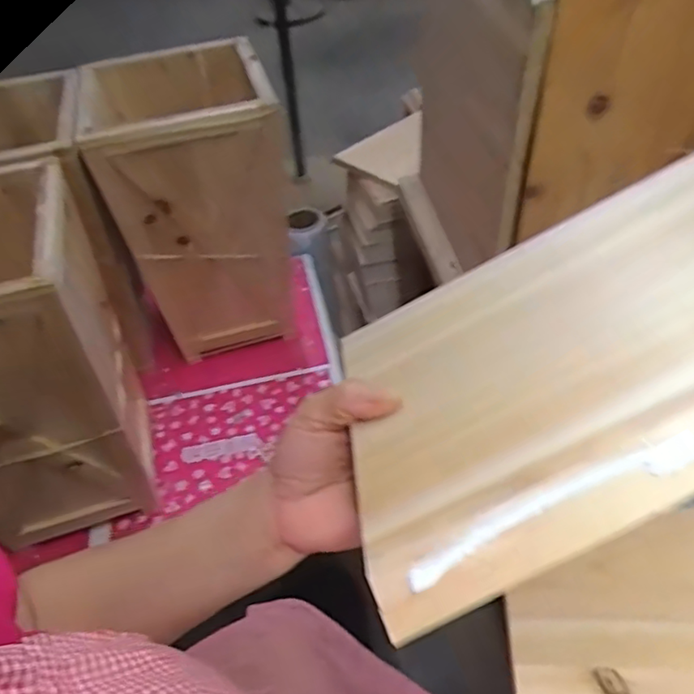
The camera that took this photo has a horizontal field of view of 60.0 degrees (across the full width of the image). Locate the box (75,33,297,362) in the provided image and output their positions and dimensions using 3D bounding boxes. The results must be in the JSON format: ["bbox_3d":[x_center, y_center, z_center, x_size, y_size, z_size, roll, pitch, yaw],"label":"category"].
[{"bbox_3d":[-0.219,-0.219,0.970,0.261,0.464,0.221,-17,47,-10],"label":"box"}]

